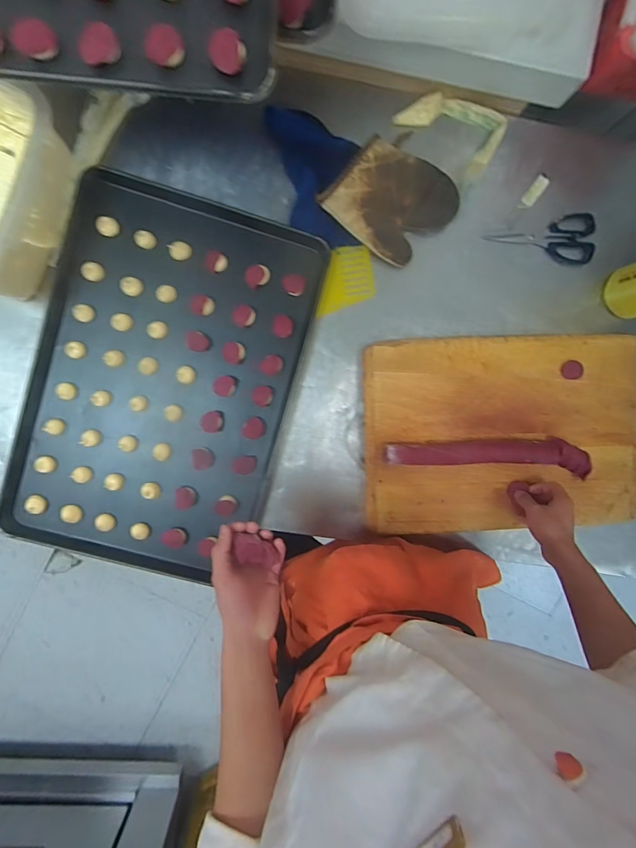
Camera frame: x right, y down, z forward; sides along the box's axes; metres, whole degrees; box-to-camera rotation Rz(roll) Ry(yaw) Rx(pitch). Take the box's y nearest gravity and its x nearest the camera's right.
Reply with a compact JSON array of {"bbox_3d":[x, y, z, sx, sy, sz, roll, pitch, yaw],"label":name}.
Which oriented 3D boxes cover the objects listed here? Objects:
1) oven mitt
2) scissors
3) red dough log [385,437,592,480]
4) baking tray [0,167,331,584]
[{"bbox_3d":[0.120,-0.357,0.645,0.173,0.044,0.185,44,91,-6],"label":"oven mitt"},{"bbox_3d":[0.380,-0.320,0.684,0.188,0.012,0.080,2,95,-4],"label":"scissors"},{"bbox_3d":[0.278,0.048,0.667,0.338,0.035,0.058,3,95,-4],"label":"red dough log"},{"bbox_3d":[-0.250,-0.056,0.666,0.404,0.026,0.603,15,94,-5],"label":"baking tray"}]

